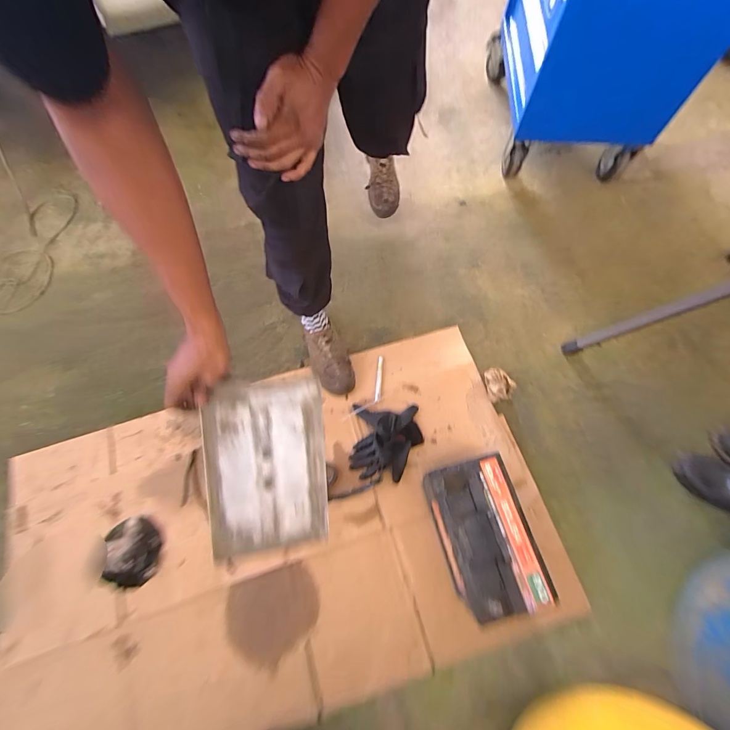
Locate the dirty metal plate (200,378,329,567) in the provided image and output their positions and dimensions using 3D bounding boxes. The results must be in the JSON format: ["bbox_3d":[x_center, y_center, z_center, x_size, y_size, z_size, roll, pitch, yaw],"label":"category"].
[{"bbox_3d":[-0.162,0.170,0.571,0.188,0.013,0.283,-4,95,-14],"label":"dirty metal plate"}]

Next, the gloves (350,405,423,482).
[{"bbox_3d":[0.056,0.209,0.941,0.183,0.032,0.195,5,68,3],"label":"gloves"}]

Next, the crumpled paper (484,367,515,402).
[{"bbox_3d":[0.379,0.054,0.992,0.061,0.067,0.092,-20,69,-7],"label":"crumpled paper"}]

